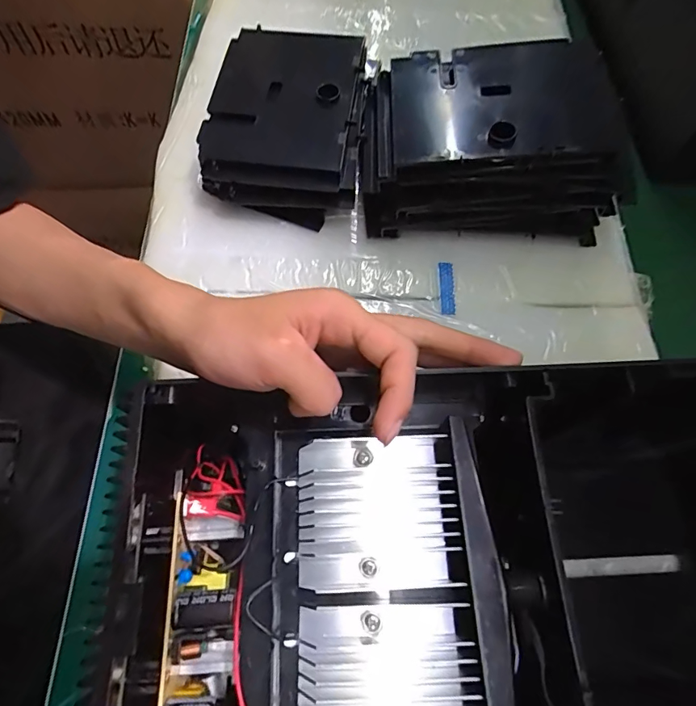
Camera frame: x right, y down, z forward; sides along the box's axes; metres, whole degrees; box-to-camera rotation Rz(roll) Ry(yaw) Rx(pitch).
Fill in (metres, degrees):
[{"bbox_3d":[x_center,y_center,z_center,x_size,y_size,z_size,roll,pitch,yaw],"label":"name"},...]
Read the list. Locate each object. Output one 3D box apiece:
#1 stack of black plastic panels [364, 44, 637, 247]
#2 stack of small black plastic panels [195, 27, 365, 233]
[{"bbox_3d":[0.117,-0.176,0.385,0.204,0.096,0.144,3,69,-4],"label":"stack of black plastic panels"},{"bbox_3d":[-0.056,-0.215,0.410,0.138,0.053,0.199,6,69,-3],"label":"stack of small black plastic panels"}]

